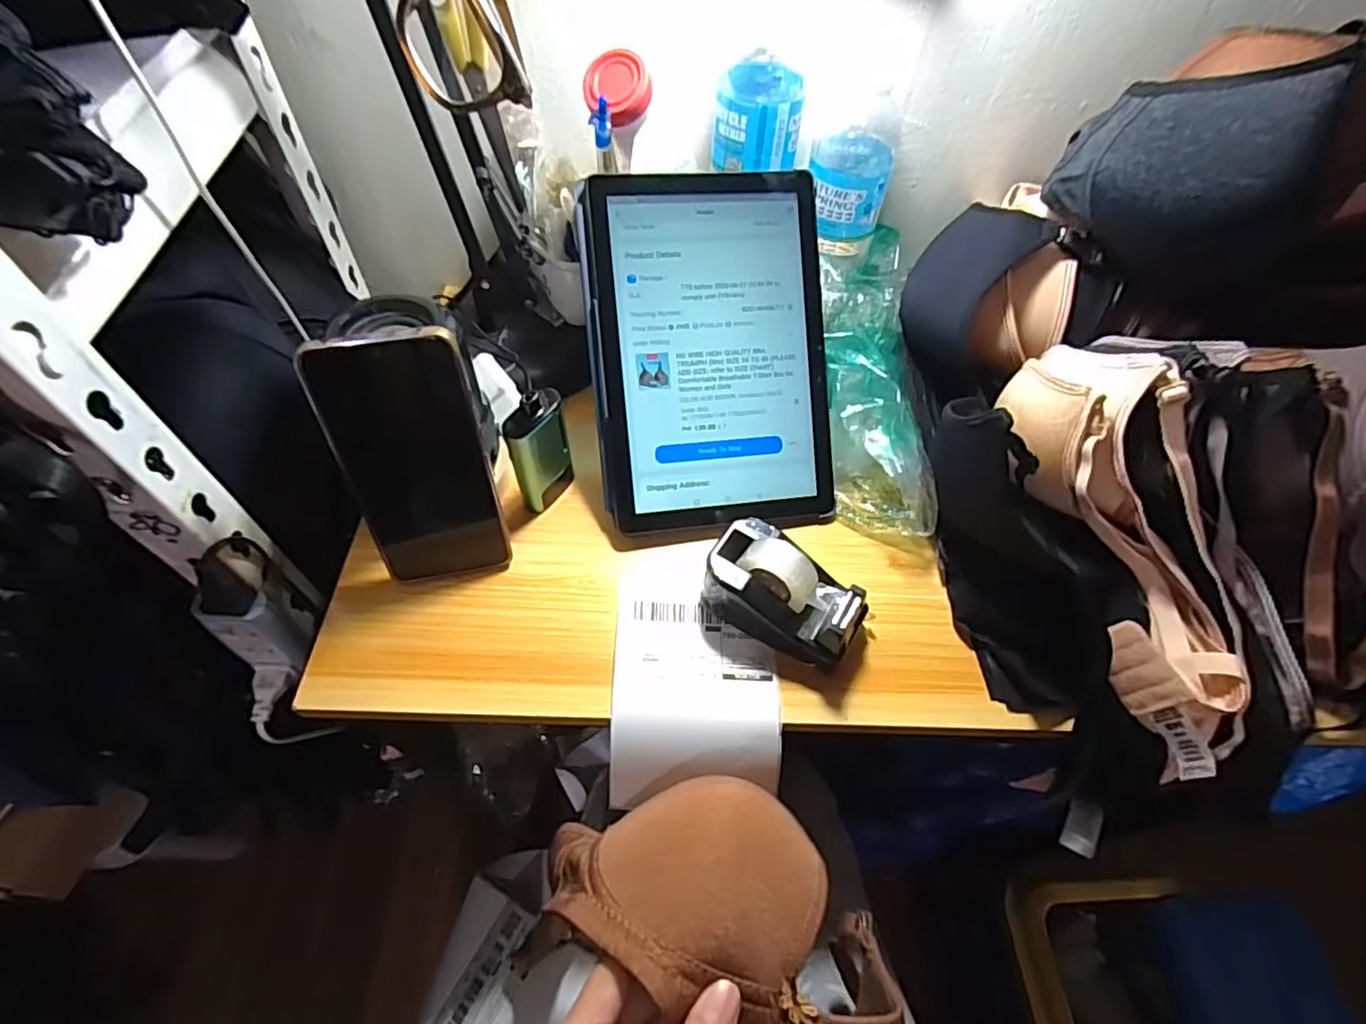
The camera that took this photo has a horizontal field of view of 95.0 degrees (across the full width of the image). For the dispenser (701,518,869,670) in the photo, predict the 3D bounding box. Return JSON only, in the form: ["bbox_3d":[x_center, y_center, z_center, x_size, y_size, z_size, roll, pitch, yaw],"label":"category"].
[{"bbox_3d":[0.063,0.050,0.392,0.097,0.046,0.054,31,60,17],"label":"dispenser"}]

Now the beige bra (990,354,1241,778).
[{"bbox_3d":[0.270,0.016,0.372,0.059,0.085,0.252,-14,82,-12],"label":"beige bra"}]

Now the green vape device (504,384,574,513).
[{"bbox_3d":[-0.095,-0.041,0.423,0.017,0.087,0.045,28,59,15],"label":"green vape device"}]

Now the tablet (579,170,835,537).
[{"bbox_3d":[0.020,-0.107,0.431,0.160,0.007,0.237,-6,96,-9],"label":"tablet"}]

